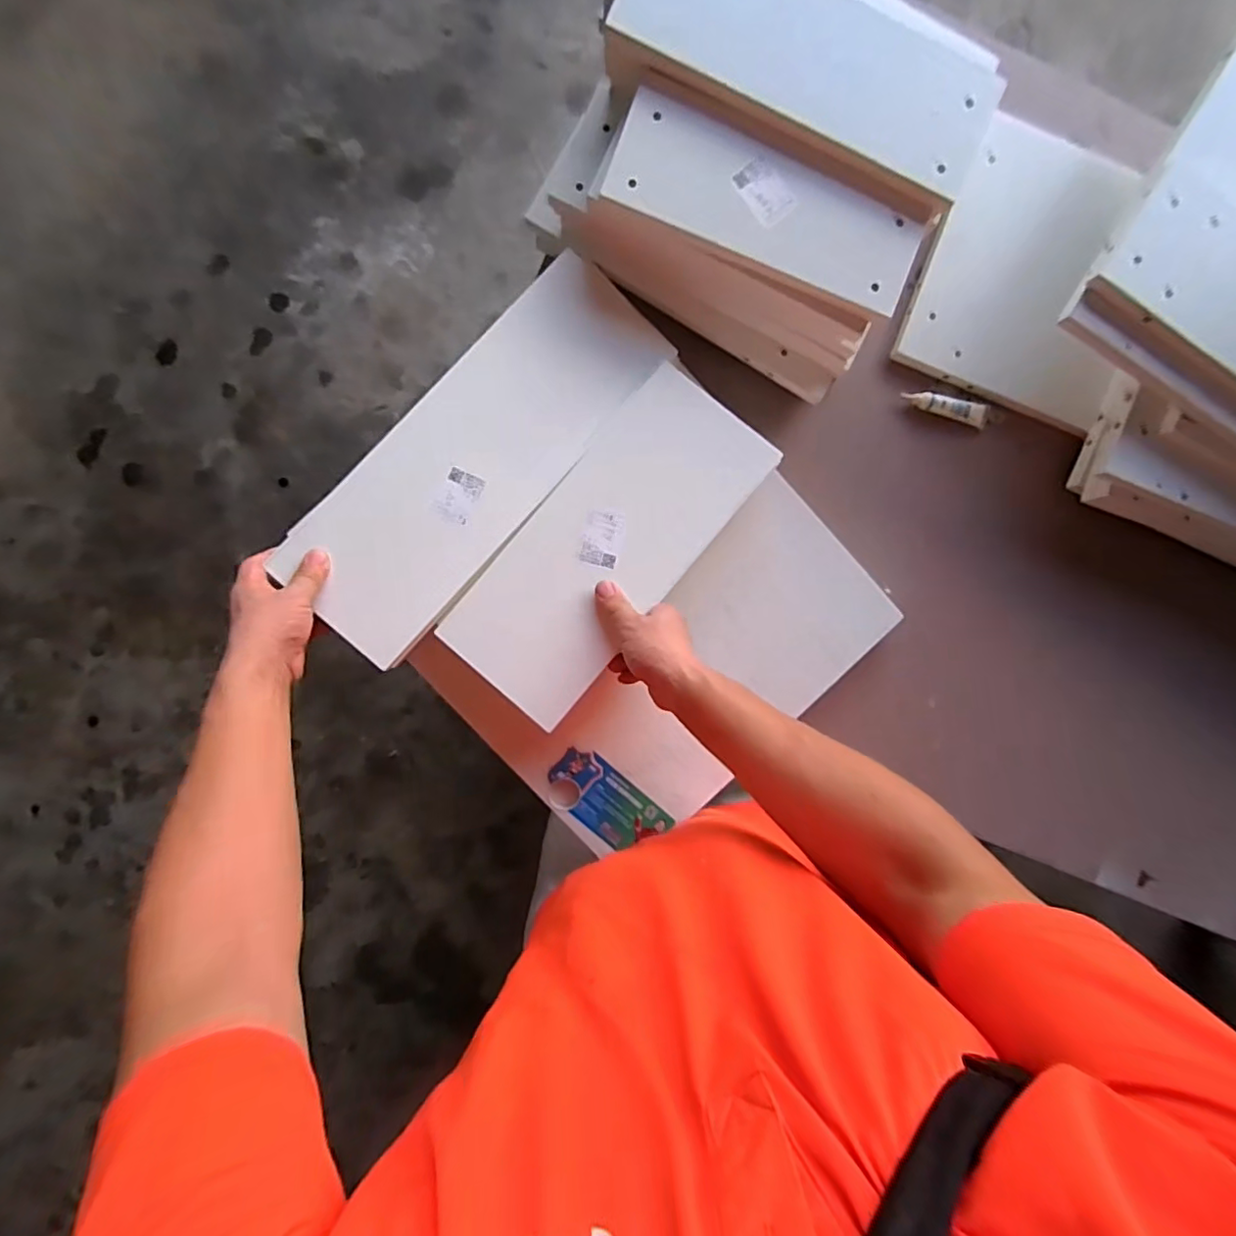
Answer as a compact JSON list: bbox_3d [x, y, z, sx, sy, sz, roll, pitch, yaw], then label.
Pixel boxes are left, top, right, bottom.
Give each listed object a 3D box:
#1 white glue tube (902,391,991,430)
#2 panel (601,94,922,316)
[{"bbox_3d":[0.412,-0.261,0.711,0.117,0.019,0.022,13,92,-3],"label":"white glue tube"},{"bbox_3d":[0.142,-0.387,0.541,0.293,0.022,0.097,21,91,-4],"label":"panel"}]

